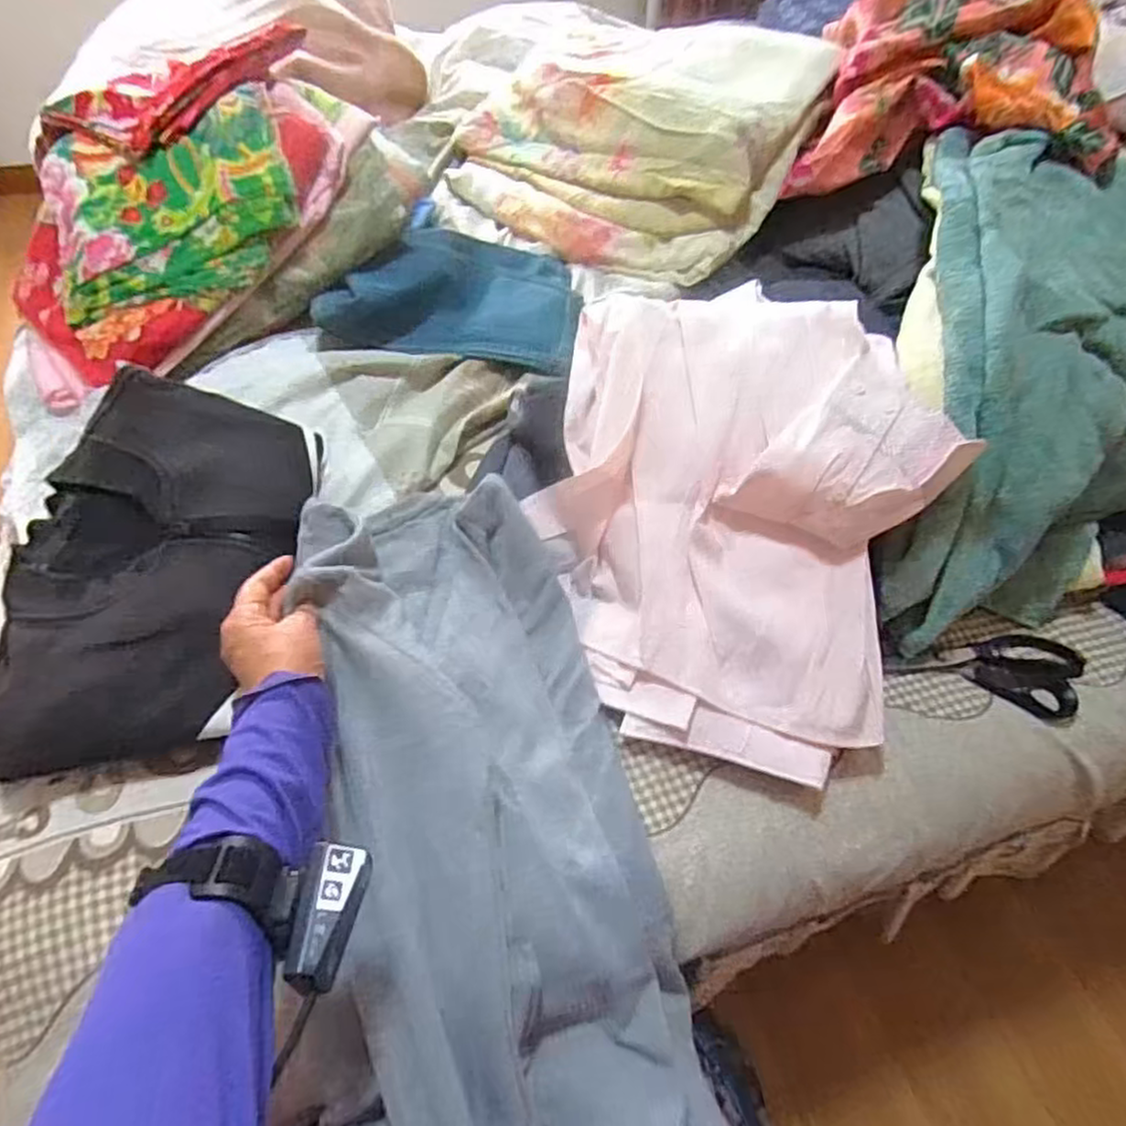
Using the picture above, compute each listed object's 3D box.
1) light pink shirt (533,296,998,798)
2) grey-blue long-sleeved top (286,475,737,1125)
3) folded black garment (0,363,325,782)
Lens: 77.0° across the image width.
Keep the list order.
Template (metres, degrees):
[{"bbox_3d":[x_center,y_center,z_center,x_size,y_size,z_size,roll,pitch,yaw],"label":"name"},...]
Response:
[{"bbox_3d":[0.140,-0.037,0.607,0.335,0.080,0.393,8,84,12],"label":"light pink shirt"},{"bbox_3d":[-0.063,0.192,0.528,0.242,0.074,0.591,-10,62,-11],"label":"grey-blue long-sleeved top"},{"bbox_3d":[-0.343,-0.005,0.614,0.204,0.043,0.365,7,61,-10],"label":"folded black garment"}]

